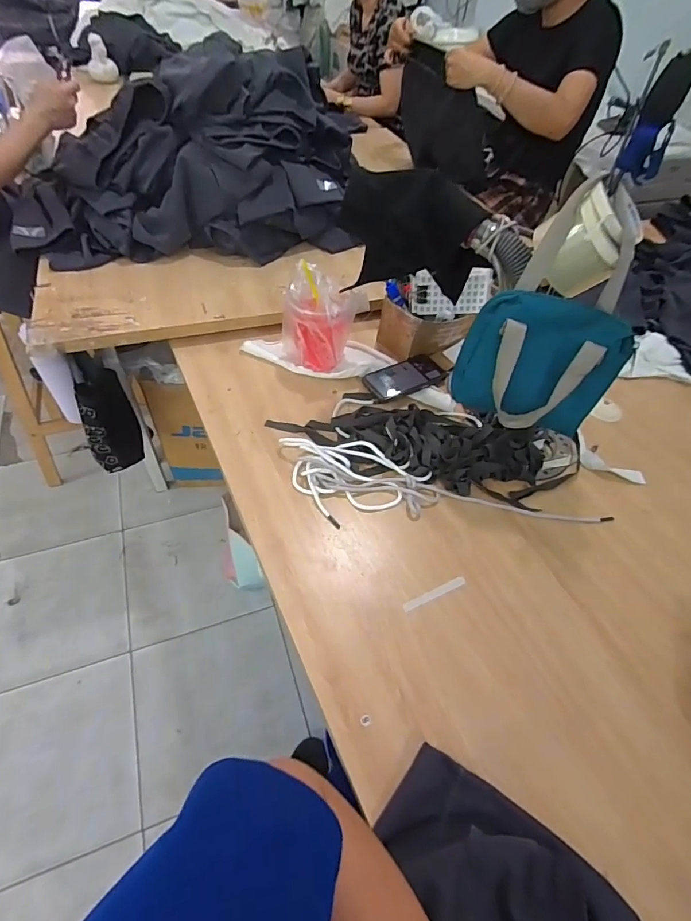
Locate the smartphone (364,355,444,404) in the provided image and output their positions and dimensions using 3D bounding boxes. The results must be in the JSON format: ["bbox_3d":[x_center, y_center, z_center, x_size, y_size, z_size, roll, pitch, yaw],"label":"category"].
[{"bbox_3d":[0.118,-0.163,0.851,0.166,0.014,0.078,-22,56,-21],"label":"smartphone"}]

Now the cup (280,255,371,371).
[{"bbox_3d":[-0.042,-0.255,0.806,0.105,0.178,0.109,38,57,23],"label":"cup"}]

